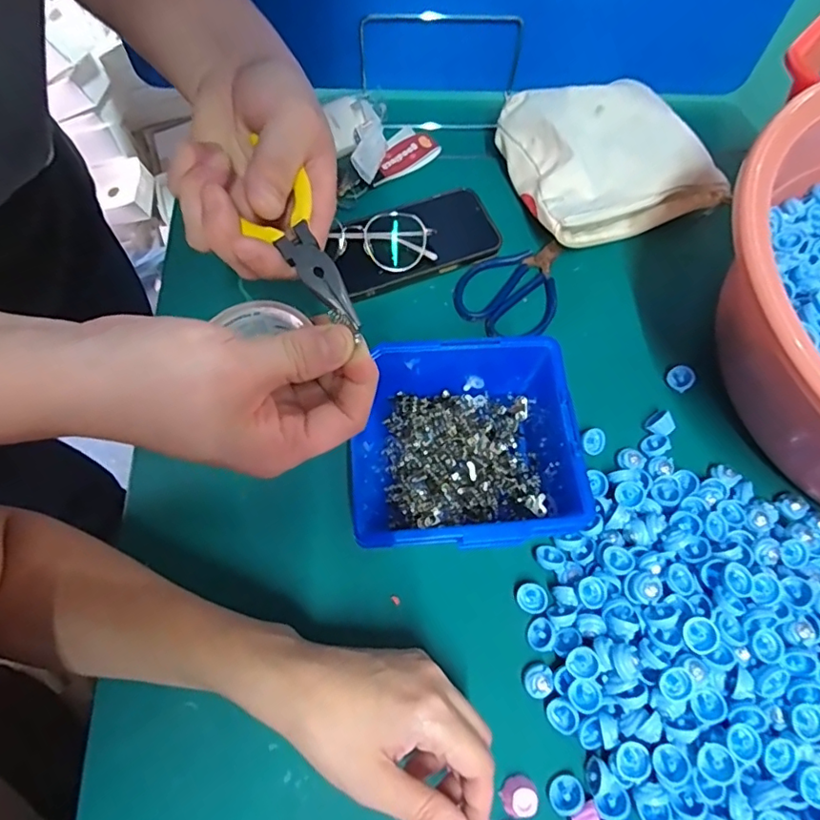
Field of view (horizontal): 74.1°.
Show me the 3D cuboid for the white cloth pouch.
[{"bbox_3d":[0.170,-0.212,0.467,0.153,0.066,0.128,-16,65,-9],"label":"white cloth pouch"}]

